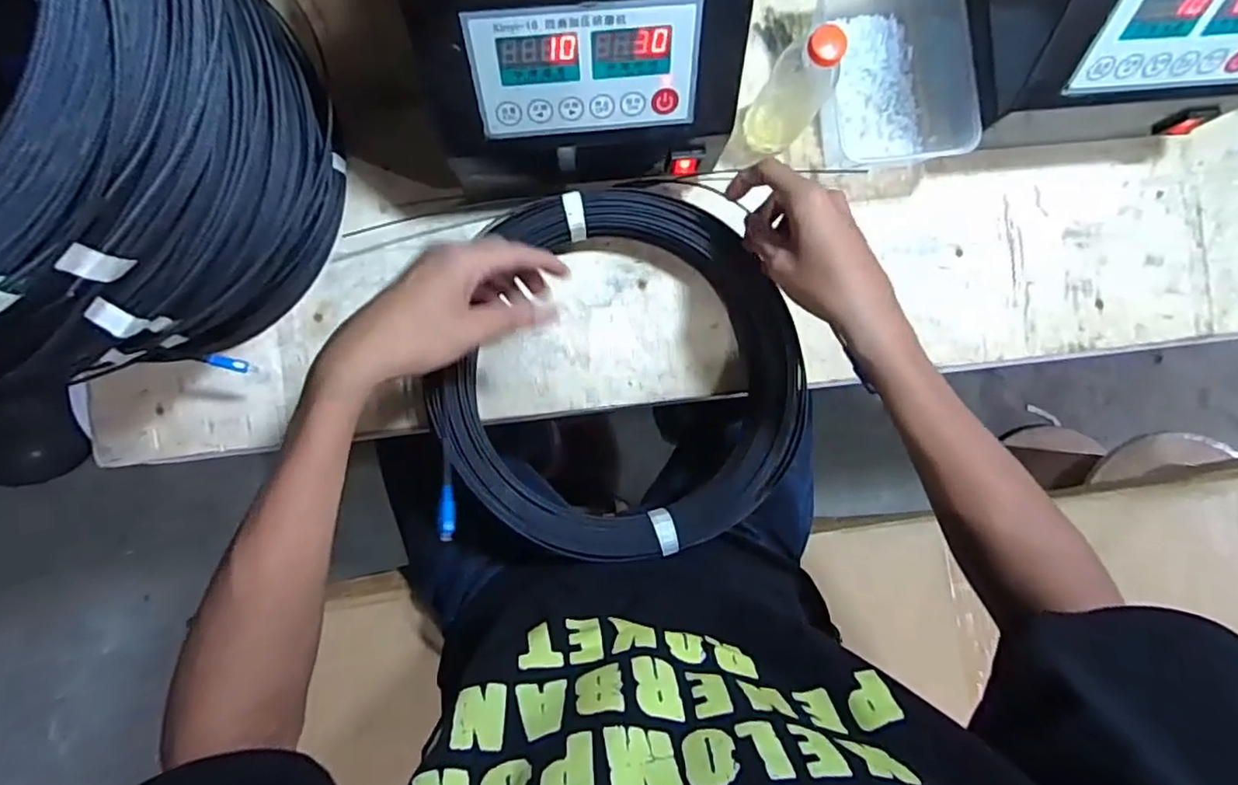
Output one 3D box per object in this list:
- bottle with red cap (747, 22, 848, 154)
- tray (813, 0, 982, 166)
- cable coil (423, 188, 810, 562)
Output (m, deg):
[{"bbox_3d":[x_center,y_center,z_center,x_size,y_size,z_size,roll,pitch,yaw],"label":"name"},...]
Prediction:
[{"bbox_3d":[0.144,-0.244,0.504,0.052,0.135,0.053,38,89,-1],"label":"bottle with red cap"},{"bbox_3d":[0.230,-0.288,0.539,0.110,0.063,0.186,-11,90,-2],"label":"tray"},{"bbox_3d":[0.017,-0.011,0.533,0.313,0.052,0.306,0,92,-4],"label":"cable coil"}]

